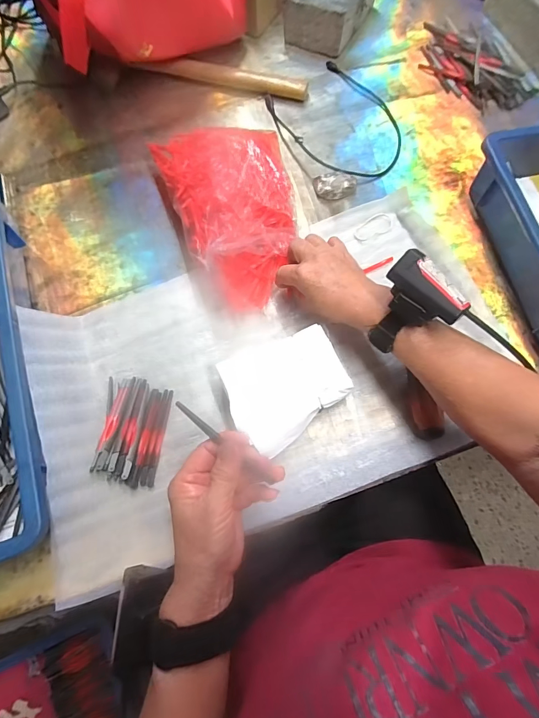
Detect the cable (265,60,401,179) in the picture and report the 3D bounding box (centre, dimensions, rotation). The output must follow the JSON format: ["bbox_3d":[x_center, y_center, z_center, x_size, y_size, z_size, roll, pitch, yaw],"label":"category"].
[{"bbox_3d":[0.098,-0.344,0.531,0.171,0.019,0.211,-31,74,-10],"label":"cable"}]

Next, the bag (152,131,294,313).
[{"bbox_3d":[-0.041,-0.190,0.448,0.138,0.078,0.240,-21,72,-7],"label":"bag"}]

